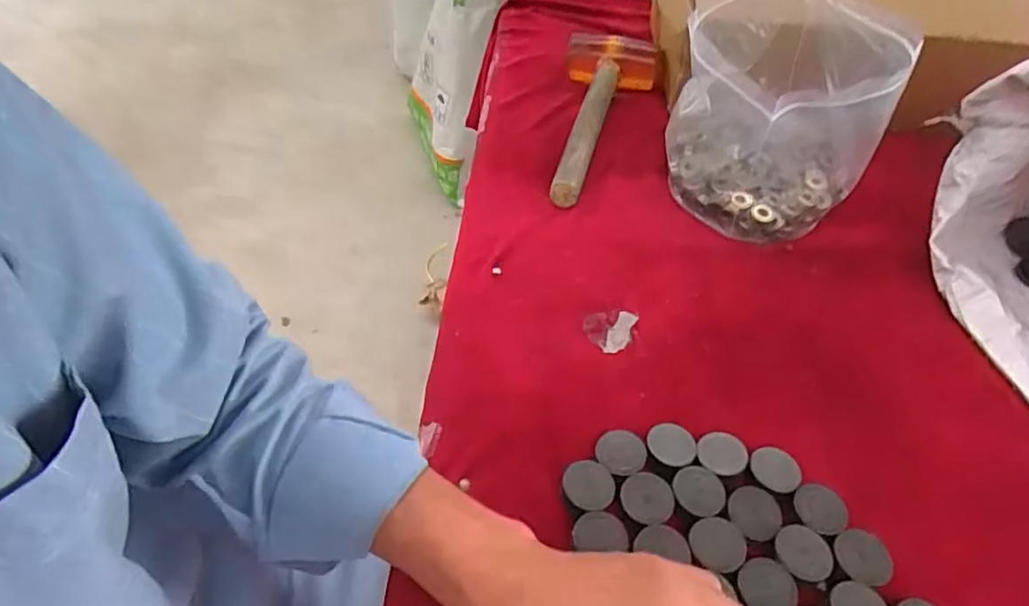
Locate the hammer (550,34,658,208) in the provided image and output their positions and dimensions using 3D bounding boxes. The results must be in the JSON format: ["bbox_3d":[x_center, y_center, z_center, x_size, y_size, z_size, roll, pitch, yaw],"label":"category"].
[{"bbox_3d":[0.100,-0.204,0.674,0.107,0.046,0.275,9,47,3],"label":"hammer"}]

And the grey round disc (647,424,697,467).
[{"bbox_3d":[0.106,0.100,0.424,0.031,0.018,0.030,3,47,-3],"label":"grey round disc"}]

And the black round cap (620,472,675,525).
[{"bbox_3d":[0.083,0.121,0.389,0.032,0.004,0.033,3,47,-3],"label":"black round cap"}]

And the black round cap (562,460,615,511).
[{"bbox_3d":[0.047,0.115,0.394,0.031,0.005,0.033,3,47,-3],"label":"black round cap"}]

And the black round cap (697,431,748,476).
[{"bbox_3d":[0.139,0.105,0.422,0.037,0.016,0.030,-29,56,-28],"label":"black round cap"}]

